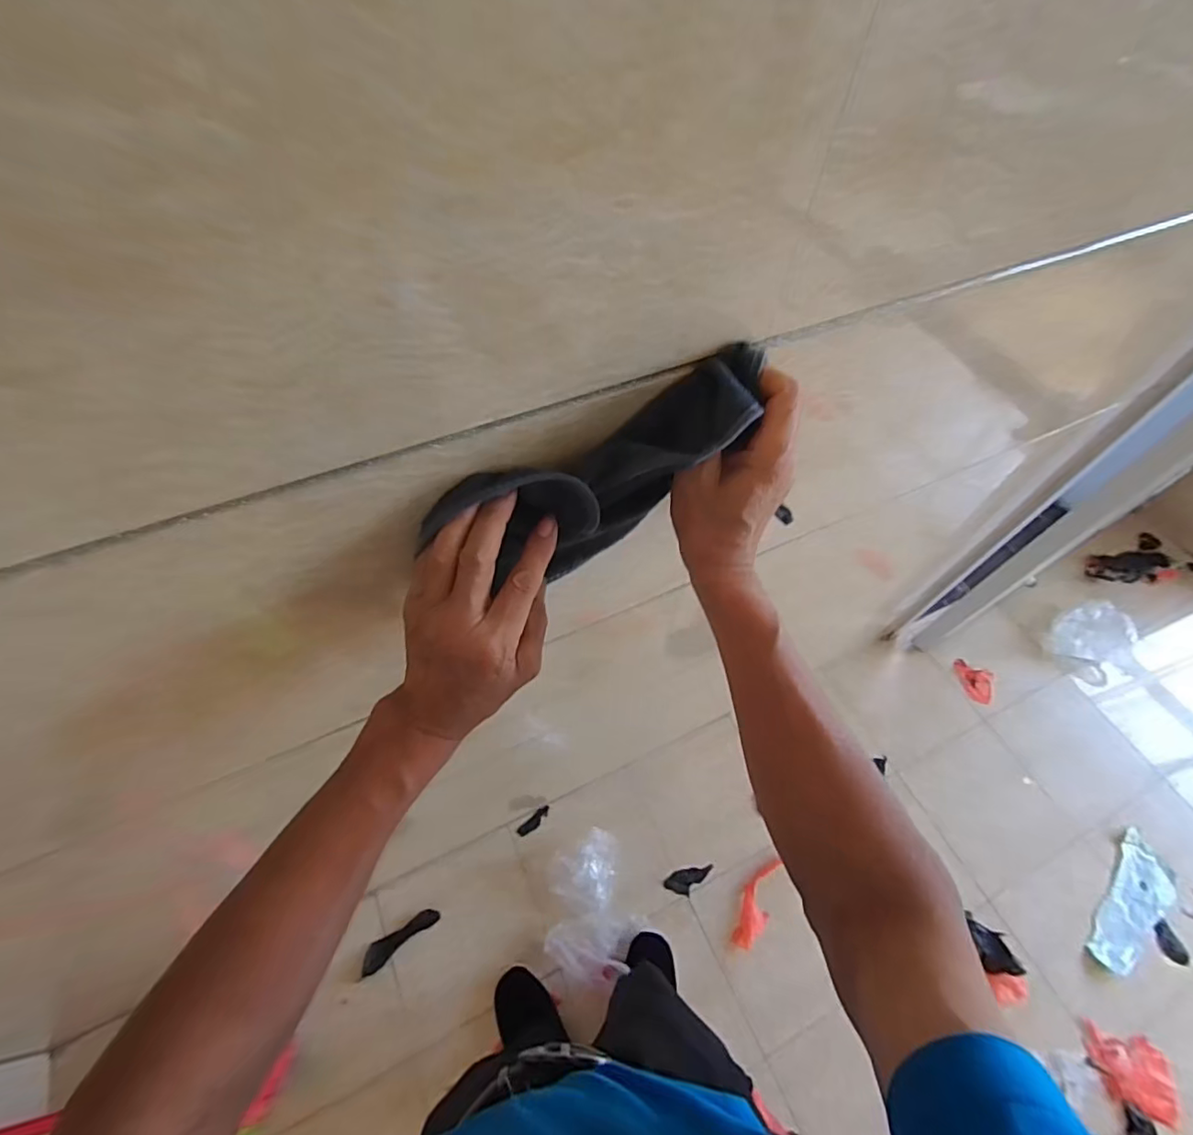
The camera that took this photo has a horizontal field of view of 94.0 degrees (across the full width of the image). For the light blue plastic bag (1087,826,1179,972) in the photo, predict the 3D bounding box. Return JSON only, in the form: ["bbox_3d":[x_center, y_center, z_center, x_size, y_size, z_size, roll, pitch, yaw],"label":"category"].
[{"bbox_3d":[1.129,0.714,1.166,0.112,0.026,0.303,37,64,19],"label":"light blue plastic bag"}]

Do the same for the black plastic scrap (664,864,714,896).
[{"bbox_3d":[0.198,0.662,1.178,0.105,0.012,0.046,-11,59,-9],"label":"black plastic scrap"}]

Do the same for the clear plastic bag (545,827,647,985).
[{"bbox_3d":[-0.001,0.672,1.118,0.179,0.081,0.248,5,58,1],"label":"clear plastic bag"}]

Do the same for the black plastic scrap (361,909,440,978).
[{"bbox_3d":[-0.378,0.712,1.070,0.153,0.005,0.043,-29,60,-31],"label":"black plastic scrap"}]

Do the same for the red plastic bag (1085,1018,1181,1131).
[{"bbox_3d":[0.967,0.907,1.005,0.139,0.033,0.118,19,60,9],"label":"red plastic bag"}]

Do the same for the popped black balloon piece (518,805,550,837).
[{"bbox_3d":[-0.137,0.559,1.228,0.083,0.004,0.026,-36,79,-26],"label":"popped black balloon piece"}]

